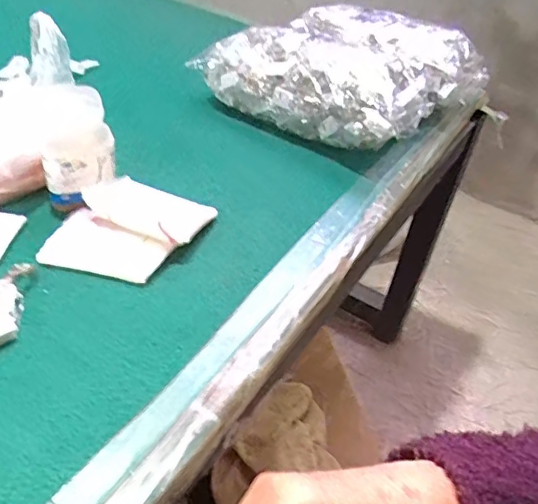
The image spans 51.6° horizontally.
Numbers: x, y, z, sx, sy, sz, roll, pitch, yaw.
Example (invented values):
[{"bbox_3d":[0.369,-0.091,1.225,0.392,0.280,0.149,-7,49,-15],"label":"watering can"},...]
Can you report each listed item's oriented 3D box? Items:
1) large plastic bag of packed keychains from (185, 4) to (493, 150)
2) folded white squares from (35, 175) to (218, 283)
[{"bbox_3d":[0.106,-0.235,0.733,0.262,0.110,0.275,29,44,24],"label":"large plastic bag of packed keychains"},{"bbox_3d":[-0.125,-0.024,0.502,0.114,0.028,0.115,17,40,11],"label":"folded white squares"}]

